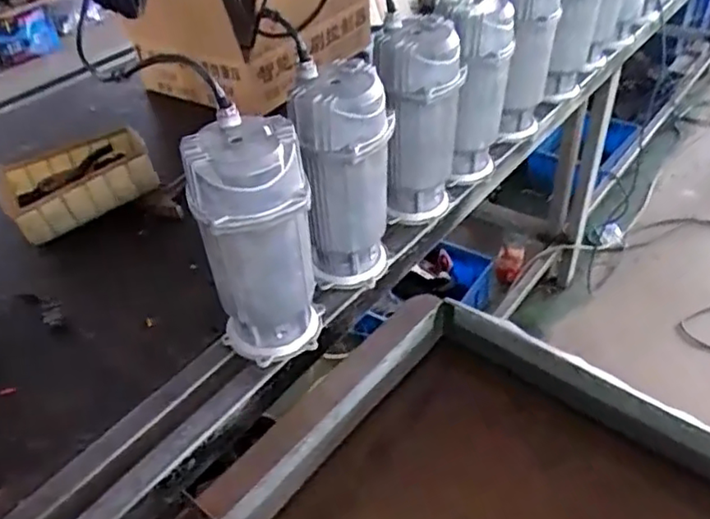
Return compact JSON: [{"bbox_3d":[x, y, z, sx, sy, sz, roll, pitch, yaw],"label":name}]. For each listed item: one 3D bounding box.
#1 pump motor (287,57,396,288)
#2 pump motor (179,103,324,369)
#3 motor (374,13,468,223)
[{"bbox_3d":[-0.013,-0.101,0.845,0.120,0.290,0.116,-8,40,-4],"label":"pump motor"},{"bbox_3d":[-0.114,-0.012,0.749,0.126,0.292,0.101,-11,41,-8],"label":"pump motor"},{"bbox_3d":[0.095,-0.200,0.947,0.121,0.287,0.121,2,41,7],"label":"motor"}]

